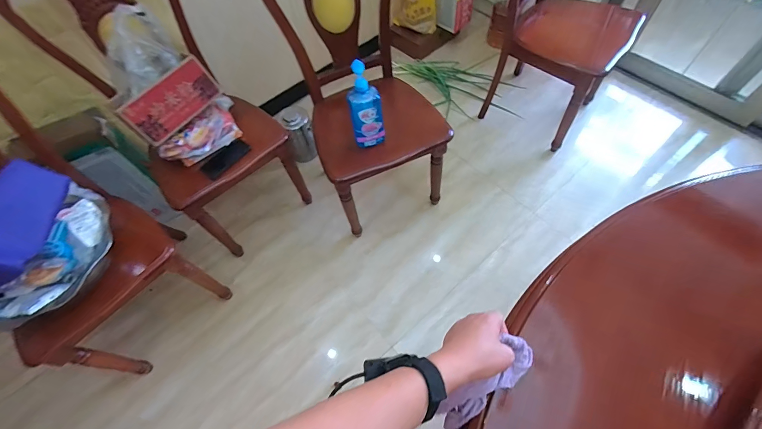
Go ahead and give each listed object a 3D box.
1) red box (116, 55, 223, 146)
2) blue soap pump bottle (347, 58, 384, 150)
[{"bbox_3d":[-0.633,-0.347,1.048,0.042,0.141,0.273,34,71,29],"label":"red box"},{"bbox_3d":[-0.044,-0.312,1.011,0.088,0.261,0.066,-9,61,-1],"label":"blue soap pump bottle"}]

